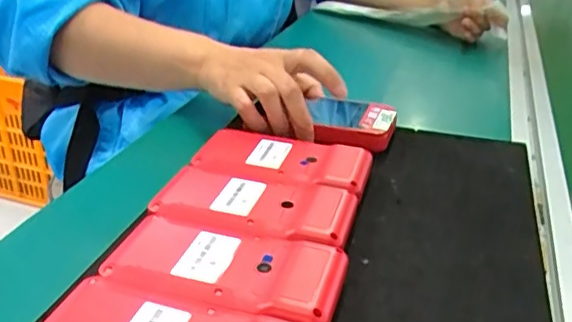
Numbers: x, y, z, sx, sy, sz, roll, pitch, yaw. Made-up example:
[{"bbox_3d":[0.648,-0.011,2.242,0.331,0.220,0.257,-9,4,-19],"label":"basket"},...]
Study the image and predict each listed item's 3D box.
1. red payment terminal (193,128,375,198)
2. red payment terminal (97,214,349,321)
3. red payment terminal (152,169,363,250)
[{"bbox_3d":[-0.003,0.003,0.406,0.117,0.020,0.058,11,30,15],"label":"red payment terminal"},{"bbox_3d":[-0.035,0.058,0.304,0.127,0.021,0.059,12,30,16],"label":"red payment terminal"},{"bbox_3d":[-0.021,0.029,0.357,0.117,0.019,0.064,12,30,16],"label":"red payment terminal"}]

